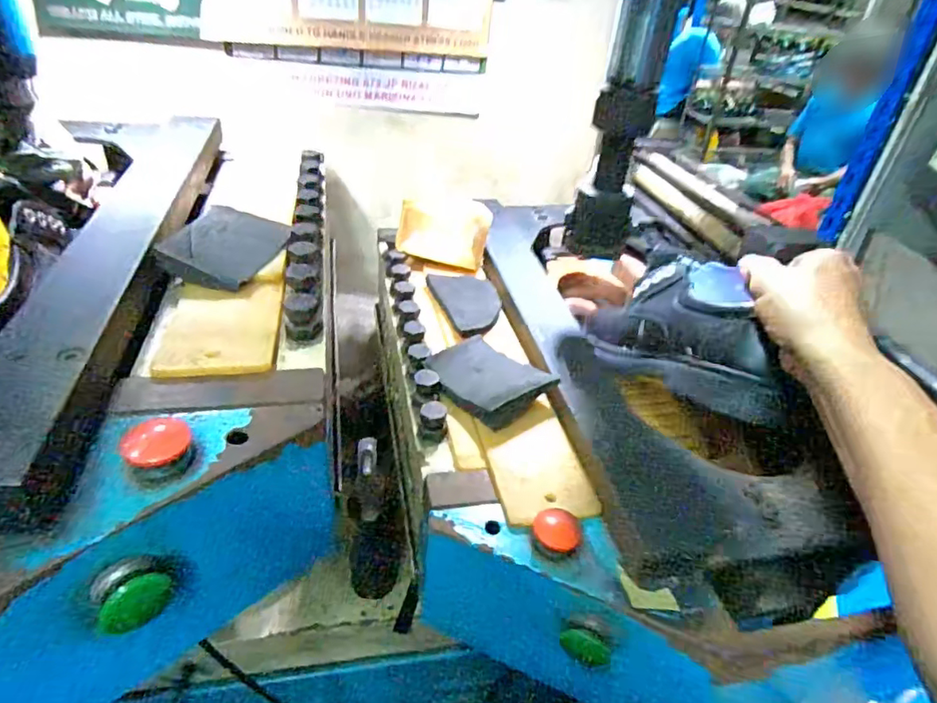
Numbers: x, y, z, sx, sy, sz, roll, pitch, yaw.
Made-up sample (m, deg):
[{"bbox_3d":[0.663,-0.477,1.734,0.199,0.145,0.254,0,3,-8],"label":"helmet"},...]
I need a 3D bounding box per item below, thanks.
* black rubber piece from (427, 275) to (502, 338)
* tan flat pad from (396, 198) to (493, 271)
[{"bbox_3d":[0.004,-0.054,0.627,0.066,0.016,0.107,-10,39,-22],"label":"black rubber piece"},{"bbox_3d":[-0.030,-0.146,0.704,0.107,0.079,0.020,5,16,-3],"label":"tan flat pad"}]

